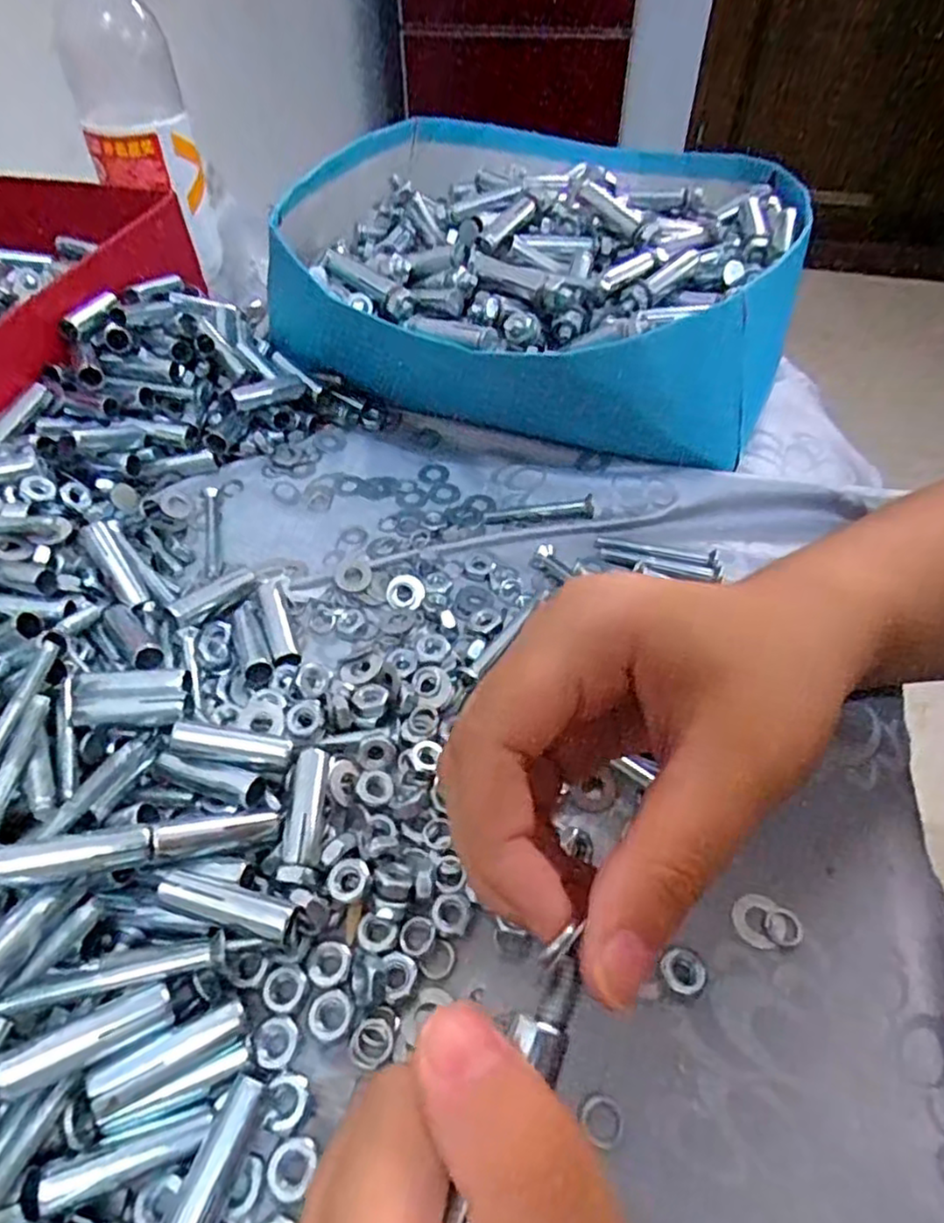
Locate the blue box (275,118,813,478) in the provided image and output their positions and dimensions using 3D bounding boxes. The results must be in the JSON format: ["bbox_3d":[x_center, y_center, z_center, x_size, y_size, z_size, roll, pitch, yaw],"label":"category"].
[{"bbox_3d":[0.039,-0.205,0.415,0.276,0.092,0.279,10,50,8],"label":"blue box"}]

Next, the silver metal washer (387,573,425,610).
[{"bbox_3d":[-0.029,-0.010,0.306,0.016,0.005,0.016,-5,50,-4],"label":"silver metal washer"}]

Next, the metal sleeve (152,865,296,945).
[{"bbox_3d":[-0.071,0.085,0.201,0.038,0.012,0.011,11,51,9],"label":"metal sleeve"}]

